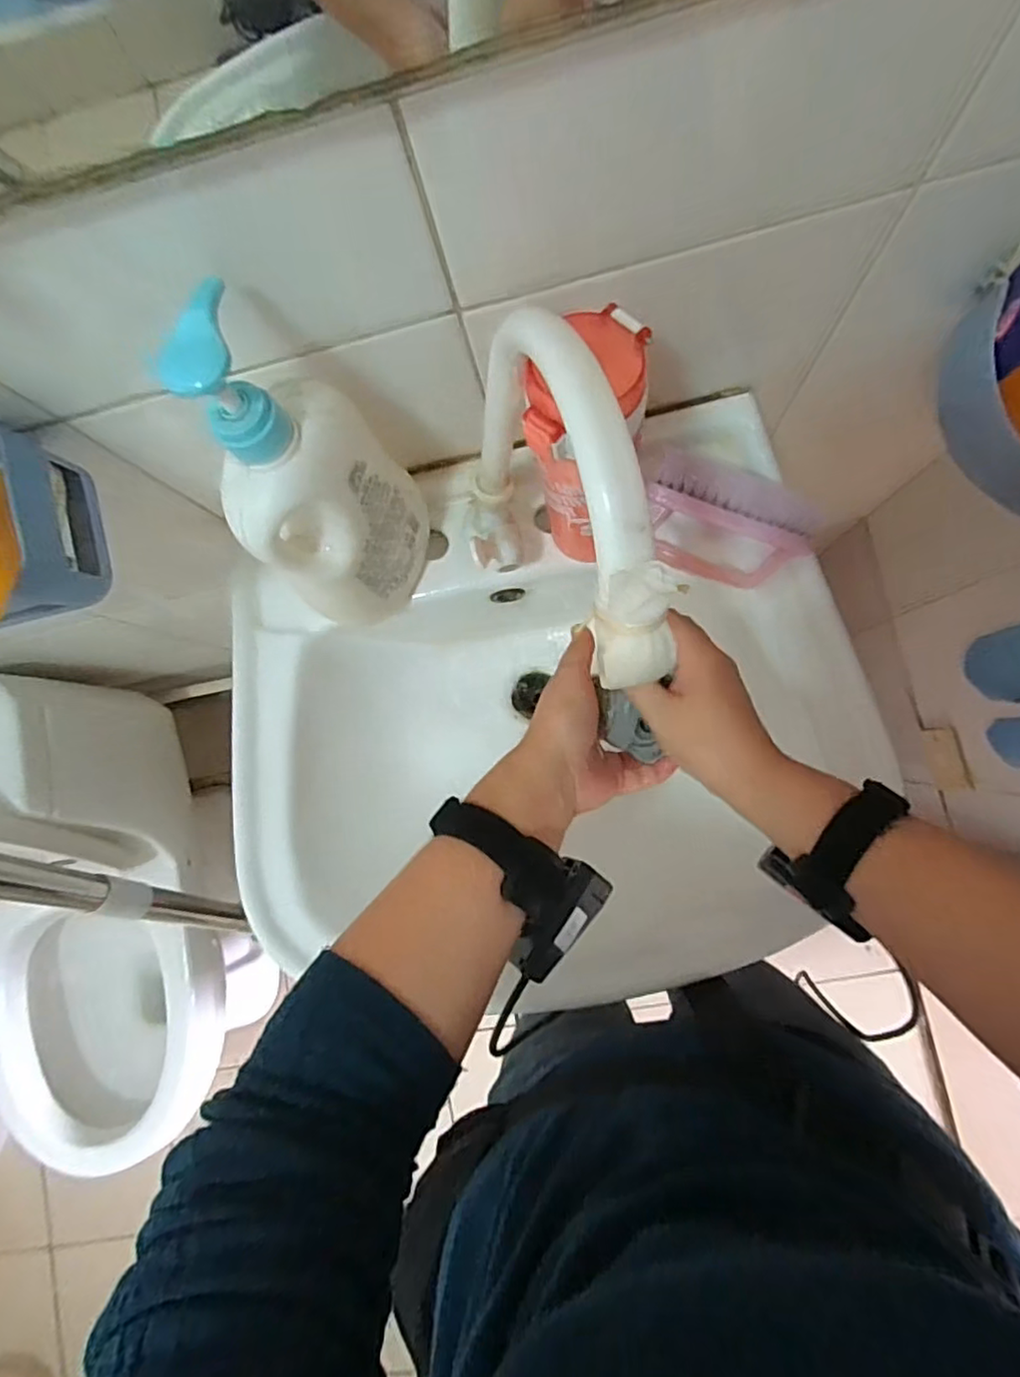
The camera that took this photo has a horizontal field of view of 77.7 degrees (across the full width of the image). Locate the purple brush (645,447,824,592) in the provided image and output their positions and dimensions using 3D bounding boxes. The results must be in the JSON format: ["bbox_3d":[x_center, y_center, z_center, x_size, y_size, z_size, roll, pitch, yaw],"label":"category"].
[{"bbox_3d":[0.161,-0.127,0.475,0.124,0.041,0.079,21,130,6],"label":"purple brush"}]

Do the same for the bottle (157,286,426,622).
[{"bbox_3d":[-0.117,-0.112,0.395,0.058,0.242,0.114,19,88,9],"label":"bottle"}]

